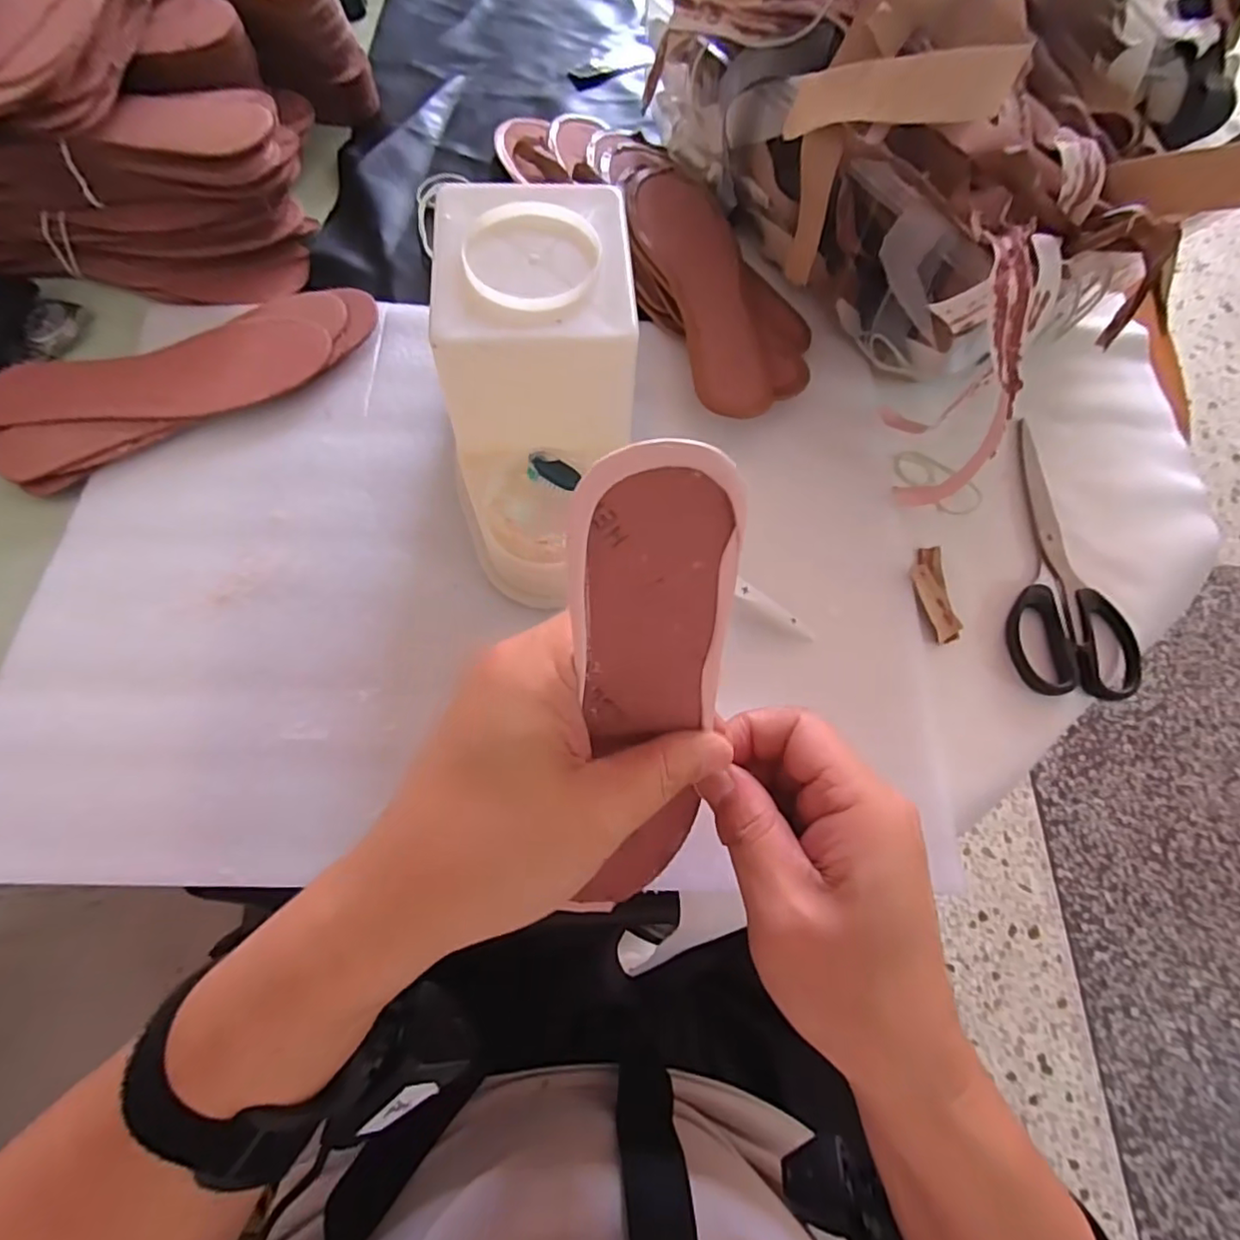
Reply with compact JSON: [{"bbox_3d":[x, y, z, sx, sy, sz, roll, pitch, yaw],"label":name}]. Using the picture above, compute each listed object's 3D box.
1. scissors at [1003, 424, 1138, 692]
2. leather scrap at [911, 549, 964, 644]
[{"bbox_3d":[0.283,-0.046,0.395,0.074,0.012,0.195,4,70,-2],"label":"scissors"},{"bbox_3d":[0.197,-0.017,0.379,0.027,0.007,0.064,-3,70,-5],"label":"leather scrap"}]

